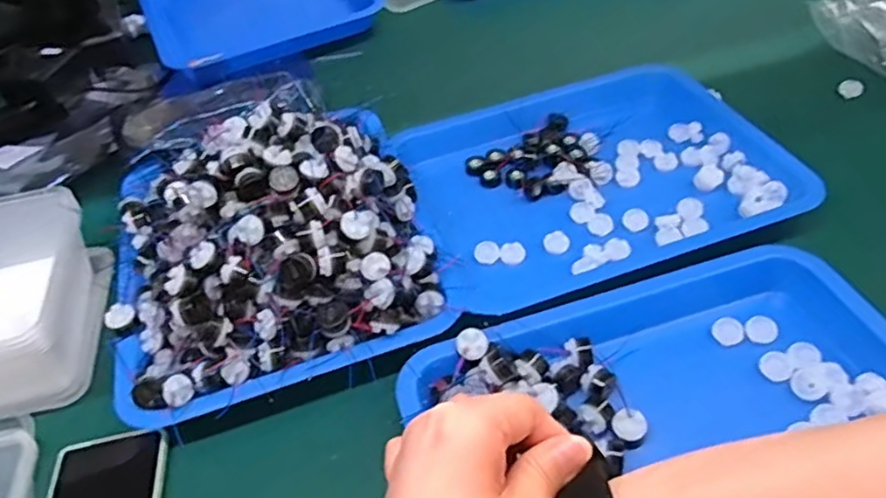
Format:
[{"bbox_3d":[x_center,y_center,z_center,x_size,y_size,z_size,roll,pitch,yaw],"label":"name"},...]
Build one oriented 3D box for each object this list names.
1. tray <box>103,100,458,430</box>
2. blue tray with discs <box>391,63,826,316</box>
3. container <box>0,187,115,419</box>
[{"bbox_3d":[-0.144,-0.030,0.534,0.246,0.107,0.300,-15,47,-8],"label":"tray"},{"bbox_3d":[0.125,-0.073,0.613,0.320,0.034,0.262,-18,47,-11],"label":"blue tray with discs"},{"bbox_3d":[-0.338,0.038,0.519,0.112,0.071,0.166,-12,46,-6],"label":"container"}]

